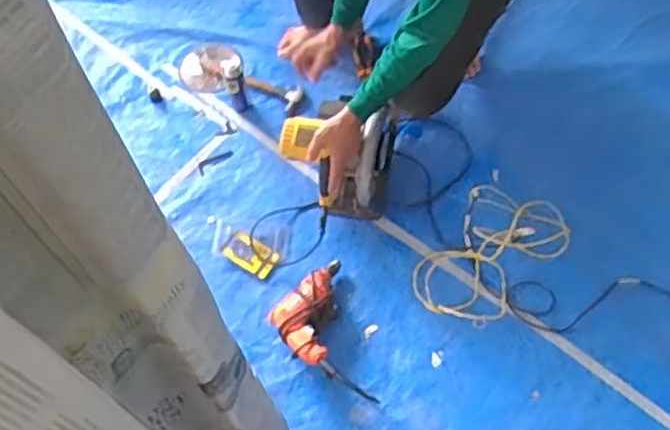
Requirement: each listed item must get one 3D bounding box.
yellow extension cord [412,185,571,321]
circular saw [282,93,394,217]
[{"bbox_3d":[0.323,0.083,1.540,0.233,0.120,0.337,37,70,20],"label":"yellow extension cord"},{"bbox_3d":[0.009,-0.128,1.609,0.261,0.193,0.221,-1,62,2],"label":"circular saw"}]

